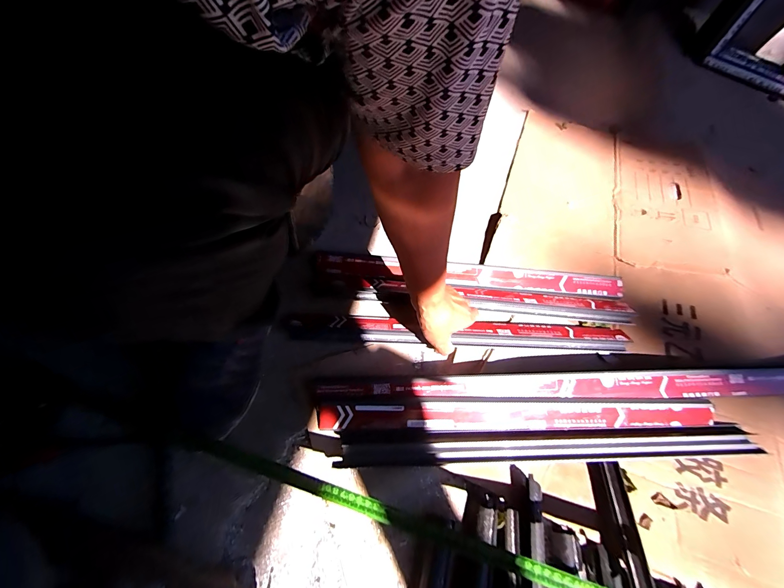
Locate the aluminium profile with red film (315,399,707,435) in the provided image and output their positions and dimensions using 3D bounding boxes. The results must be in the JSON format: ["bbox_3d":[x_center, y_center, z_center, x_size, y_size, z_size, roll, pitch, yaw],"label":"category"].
[{"bbox_3d":[0.201,0.187,0.513,0.618,0.029,0.044,4,58,-10],"label":"aluminium profile with red film"}]

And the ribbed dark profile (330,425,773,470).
[{"bbox_3d":[0.236,0.226,0.497,0.624,0.019,0.046,4,58,-10],"label":"ribbed dark profile"}]

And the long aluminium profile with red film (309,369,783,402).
[{"bbox_3d":[0.442,0.152,0.551,1.105,0.043,0.054,4,58,-9],"label":"long aluminium profile with red film"}]

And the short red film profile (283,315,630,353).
[{"bbox_3d":[0.128,0.069,0.595,0.610,0.033,0.050,3,56,-6],"label":"short red film profile"}]

